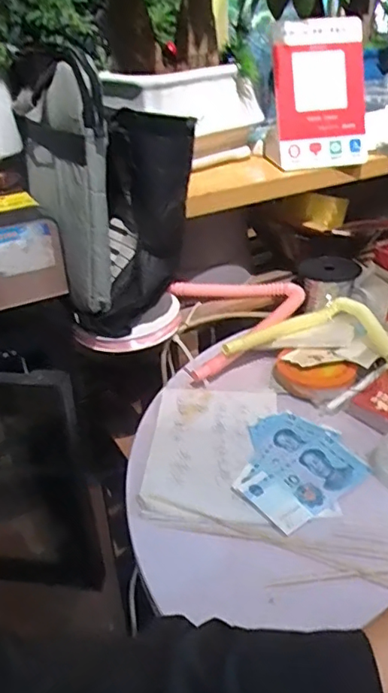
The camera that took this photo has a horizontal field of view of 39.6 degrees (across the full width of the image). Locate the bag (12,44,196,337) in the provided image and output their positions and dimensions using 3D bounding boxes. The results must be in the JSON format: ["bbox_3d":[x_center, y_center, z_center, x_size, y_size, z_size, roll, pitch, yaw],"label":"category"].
[{"bbox_3d":[-0.113,-0.198,0.687,0.159,0.281,0.205,-16,35,-20],"label":"bag"}]

